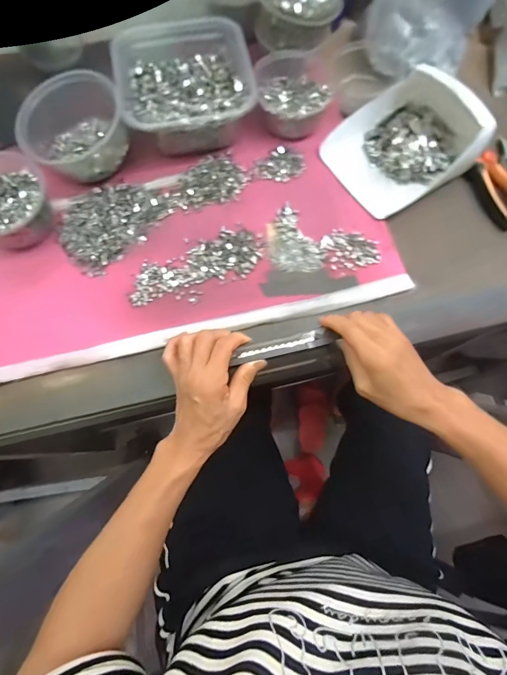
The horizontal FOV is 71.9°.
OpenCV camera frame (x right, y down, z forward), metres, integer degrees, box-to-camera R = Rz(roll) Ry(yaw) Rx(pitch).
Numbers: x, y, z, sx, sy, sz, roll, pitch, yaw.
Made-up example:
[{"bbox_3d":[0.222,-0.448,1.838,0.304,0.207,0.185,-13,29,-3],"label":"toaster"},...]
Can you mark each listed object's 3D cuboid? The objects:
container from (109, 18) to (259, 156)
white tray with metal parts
[{"bbox_3d":[-0.092,-0.338,0.483,0.169,0.077,0.168,-11,73,-5],"label":"container"},{"bbox_3d":[0.205,-0.273,0.467,0.179,0.079,0.152,-31,76,-10],"label":"white tray with metal parts"}]

